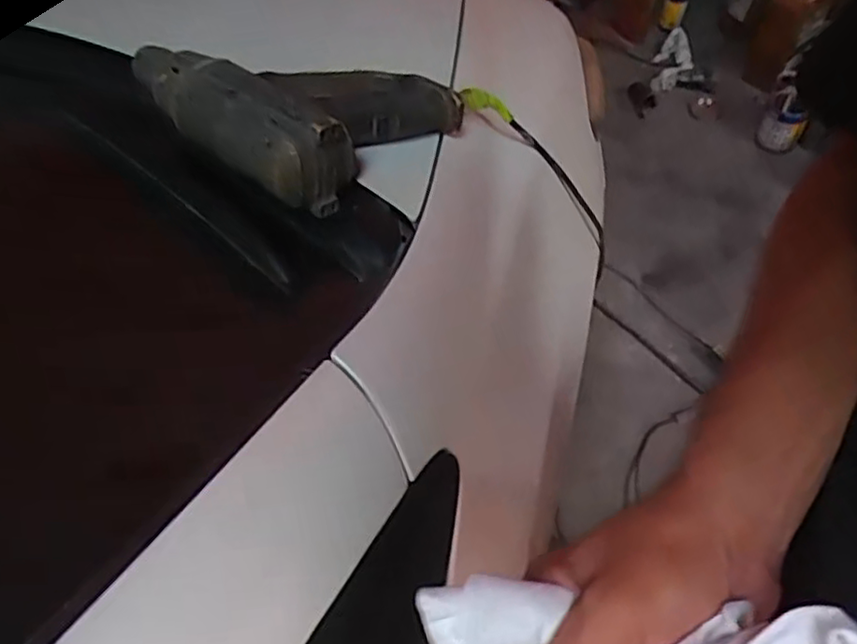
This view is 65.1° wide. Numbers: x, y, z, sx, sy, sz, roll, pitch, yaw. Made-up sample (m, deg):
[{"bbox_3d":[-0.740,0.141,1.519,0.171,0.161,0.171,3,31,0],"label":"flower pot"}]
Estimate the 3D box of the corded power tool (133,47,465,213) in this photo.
[{"bbox_3d":[-0.126,-0.205,0.563,0.252,0.074,0.185,37,67,24],"label":"corded power tool"}]

